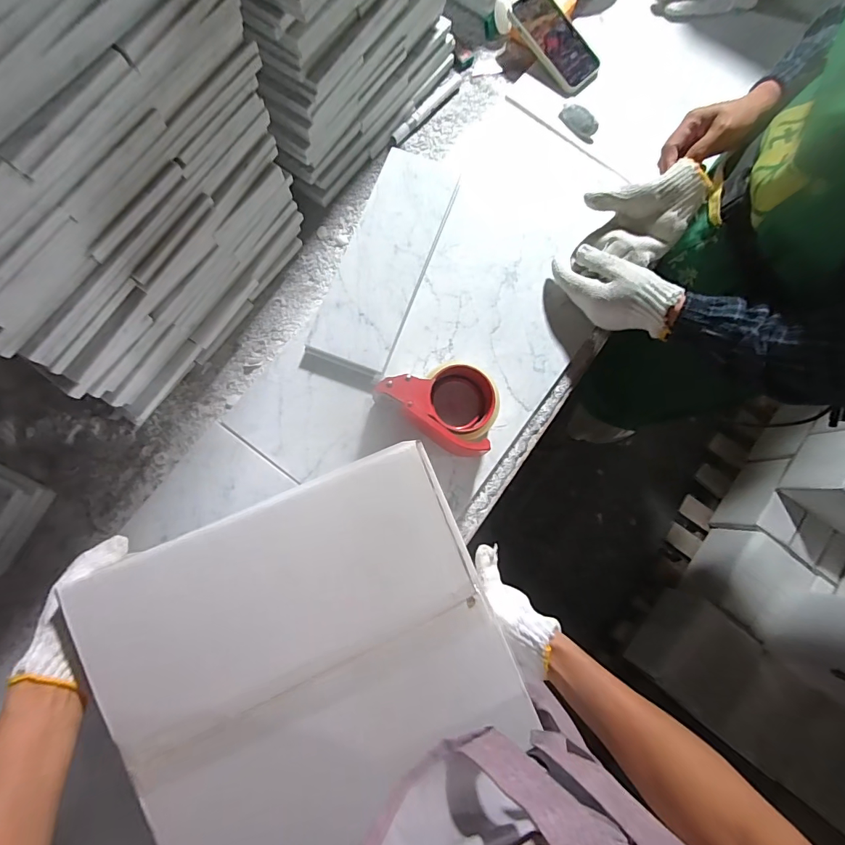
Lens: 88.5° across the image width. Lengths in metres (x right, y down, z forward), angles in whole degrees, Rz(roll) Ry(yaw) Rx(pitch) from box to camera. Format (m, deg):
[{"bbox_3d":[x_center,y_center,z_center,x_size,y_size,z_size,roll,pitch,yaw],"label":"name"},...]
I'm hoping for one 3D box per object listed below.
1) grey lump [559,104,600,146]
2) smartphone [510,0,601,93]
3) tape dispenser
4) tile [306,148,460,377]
[{"bbox_3d":[0.224,-0.429,0.621,0.023,0.022,0.062,-41,84,-7],"label":"grey lump"},{"bbox_3d":[0.197,-0.564,0.634,0.082,0.010,0.155,-42,94,-15],"label":"smartphone"},{"bbox_3d":[0.029,-0.030,0.514,0.146,0.060,0.109,32,81,4],"label":"tape dispenser"},{"bbox_3d":[-0.046,-0.220,0.567,0.104,0.014,0.316,19,77,3],"label":"tile"}]

